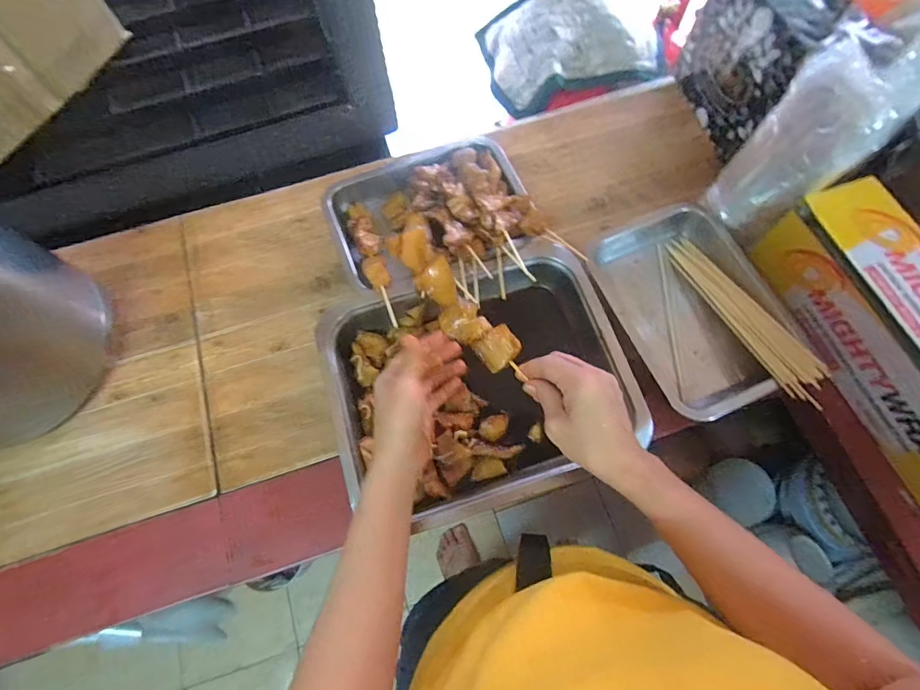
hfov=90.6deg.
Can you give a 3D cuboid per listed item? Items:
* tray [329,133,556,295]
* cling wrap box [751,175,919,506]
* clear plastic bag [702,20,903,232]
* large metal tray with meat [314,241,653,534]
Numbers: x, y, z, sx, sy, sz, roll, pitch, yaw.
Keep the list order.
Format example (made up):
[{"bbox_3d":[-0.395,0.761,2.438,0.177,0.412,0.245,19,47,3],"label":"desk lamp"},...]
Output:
[{"bbox_3d":[-0.041,-0.180,0.608,0.255,0.079,0.205,-20,71,-6],"label":"tray"},{"bbox_3d":[0.497,-0.006,0.507,0.123,0.111,0.353,-19,71,-5],"label":"cling wrap box"},{"bbox_3d":[0.374,-0.218,0.502,0.082,0.205,0.101,-43,75,-13],"label":"clear plastic bag"},{"bbox_3d":[0.019,0.041,0.540,0.337,0.059,0.282,-18,71,-5],"label":"large metal tray with meat"}]

